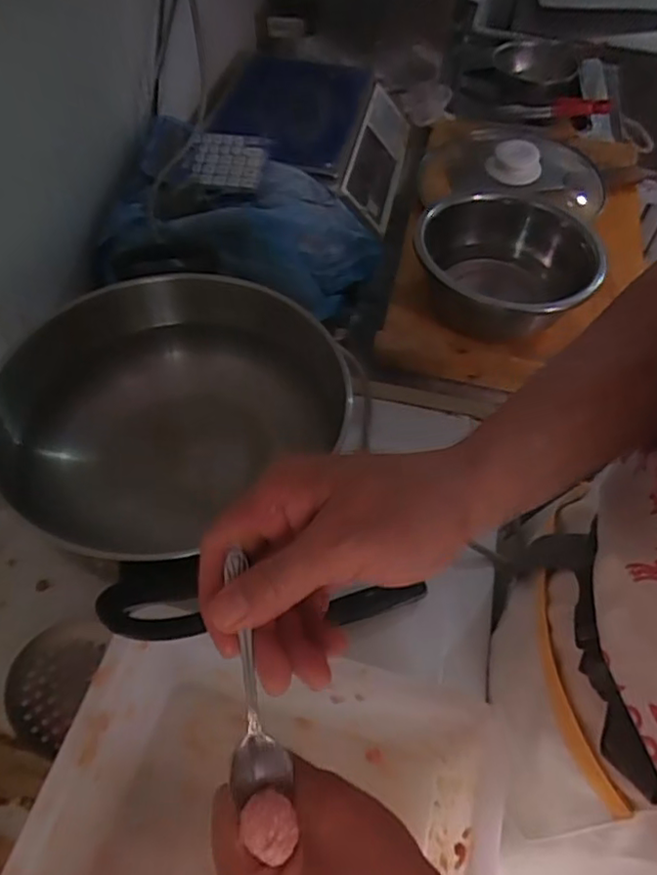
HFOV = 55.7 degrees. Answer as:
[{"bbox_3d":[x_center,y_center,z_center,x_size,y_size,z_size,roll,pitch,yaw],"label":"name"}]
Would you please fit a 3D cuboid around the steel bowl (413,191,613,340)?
[{"bbox_3d":[0.224,-0.218,0.812,0.217,0.124,0.217,2,56,-3],"label":"steel bowl"}]

